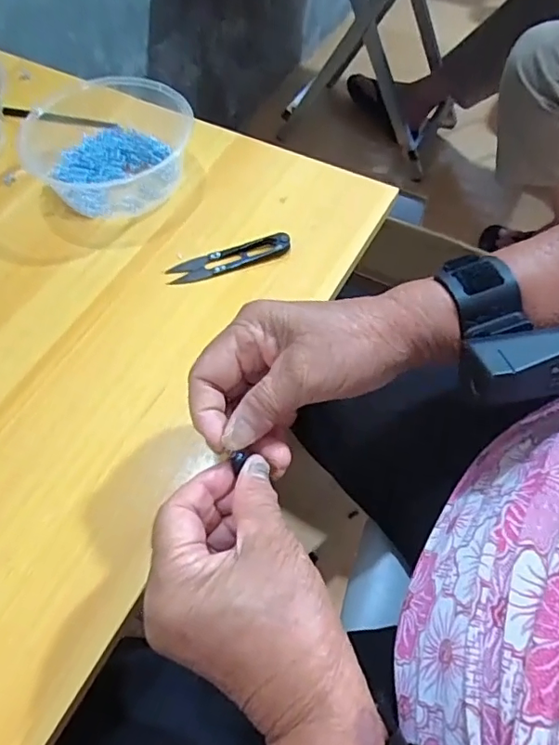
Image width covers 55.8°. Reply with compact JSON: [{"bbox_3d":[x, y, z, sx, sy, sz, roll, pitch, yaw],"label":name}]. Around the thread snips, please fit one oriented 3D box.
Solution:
[{"bbox_3d":[-0.042,-0.096,0.435,0.101,0.013,0.022,-17,61,-9],"label":"thread snips"}]

